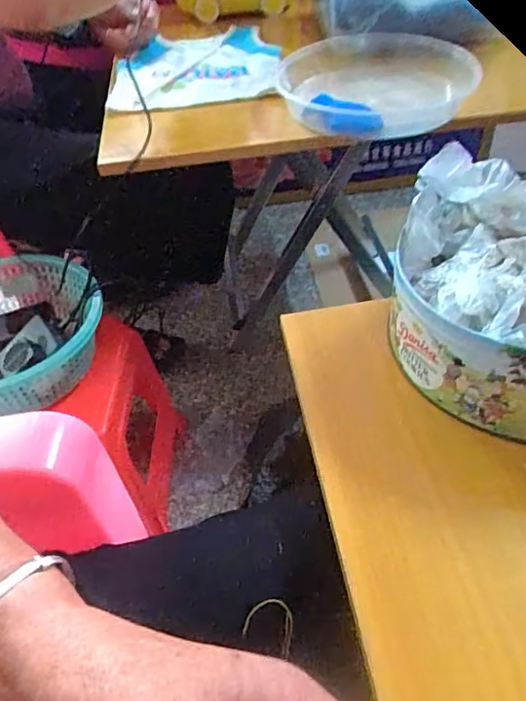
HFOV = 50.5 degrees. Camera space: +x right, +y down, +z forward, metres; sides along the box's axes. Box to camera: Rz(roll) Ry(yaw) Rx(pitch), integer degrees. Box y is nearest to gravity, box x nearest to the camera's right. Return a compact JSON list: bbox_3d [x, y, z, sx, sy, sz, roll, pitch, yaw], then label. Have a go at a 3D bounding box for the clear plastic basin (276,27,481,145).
[{"bbox_3d":[0.136,-0.327,0.690,0.220,0.048,0.218,-3,48,3],"label":"clear plastic basin"}]

